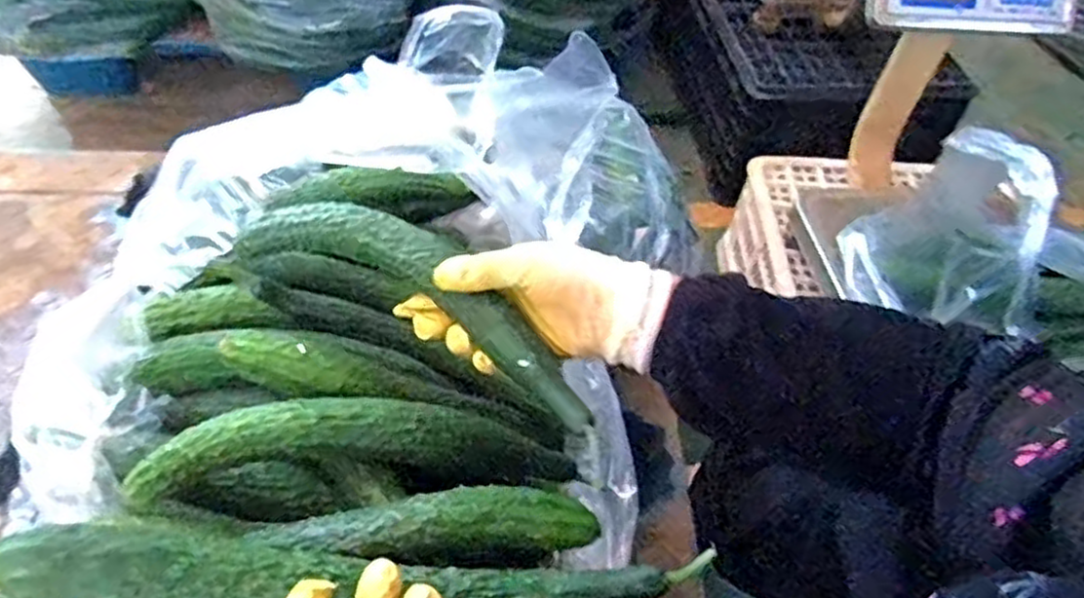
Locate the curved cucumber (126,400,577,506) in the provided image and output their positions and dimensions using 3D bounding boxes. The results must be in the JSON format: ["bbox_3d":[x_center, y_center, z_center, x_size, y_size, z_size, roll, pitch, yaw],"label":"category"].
[{"bbox_3d":[-0.120,0.102,0.486,0.276,0.063,0.047,-4,50,-7],"label":"curved cucumber"}]

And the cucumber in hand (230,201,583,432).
[{"bbox_3d":[-0.078,-0.001,0.481,0.262,0.039,0.070,32,55,16],"label":"cucumber in hand"}]

